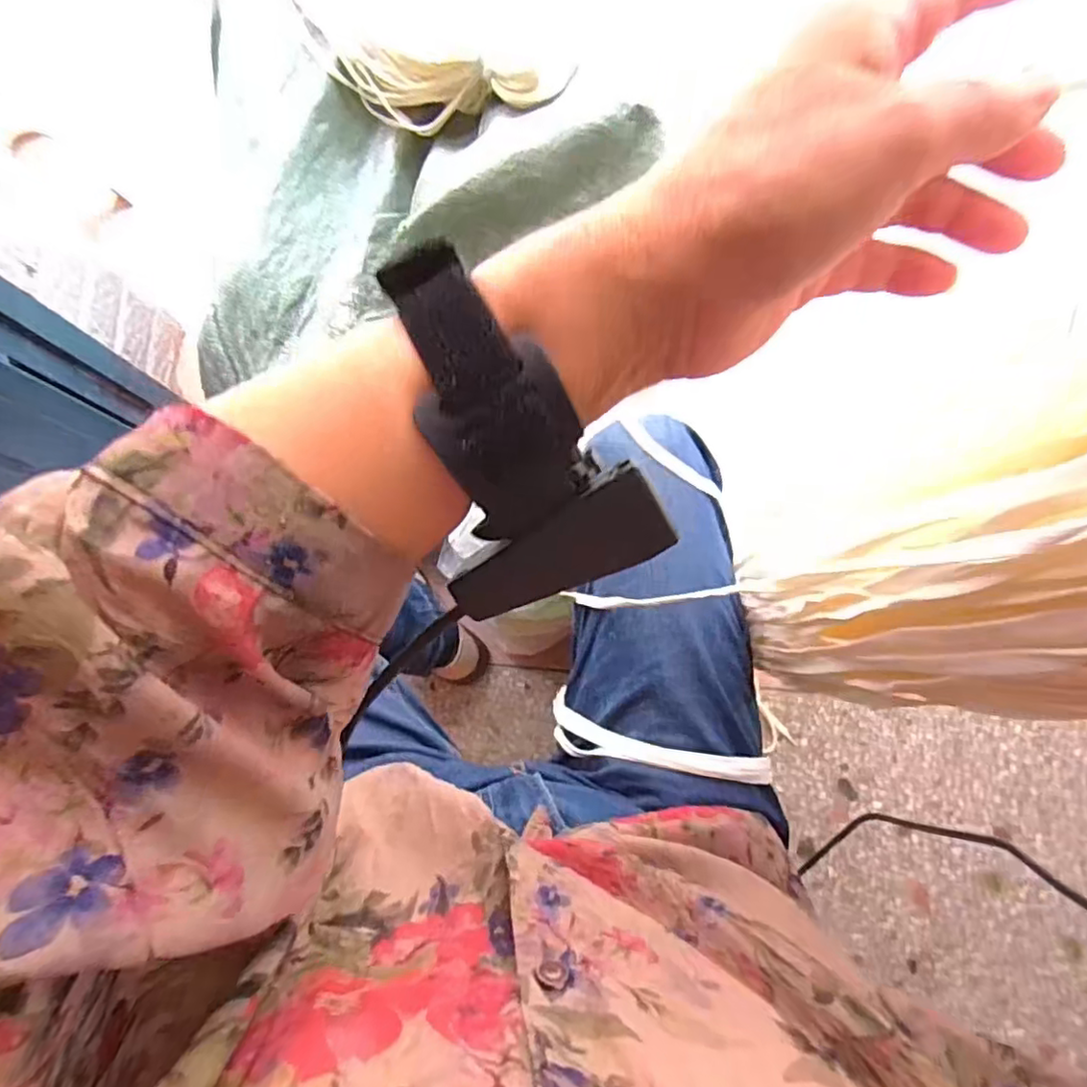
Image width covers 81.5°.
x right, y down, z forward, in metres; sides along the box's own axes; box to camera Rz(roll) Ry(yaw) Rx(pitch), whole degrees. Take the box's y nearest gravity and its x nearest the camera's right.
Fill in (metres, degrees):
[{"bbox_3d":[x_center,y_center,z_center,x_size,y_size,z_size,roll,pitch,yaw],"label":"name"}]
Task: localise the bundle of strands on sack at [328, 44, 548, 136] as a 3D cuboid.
[{"bbox_3d":[-0.115,-0.497,0.683,0.237,0.084,0.048,11,79,2],"label":"bundle of strands on sack"}]

